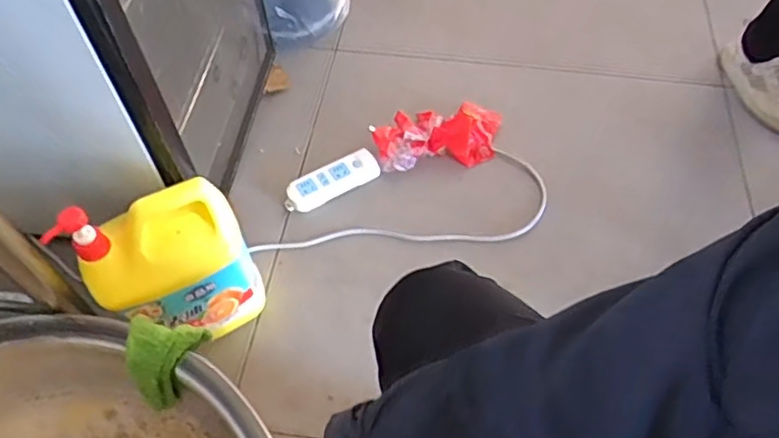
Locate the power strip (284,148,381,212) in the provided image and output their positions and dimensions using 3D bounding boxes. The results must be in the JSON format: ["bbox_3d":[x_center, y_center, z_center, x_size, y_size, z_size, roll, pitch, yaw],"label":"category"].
[{"bbox_3d":[-0.099,-0.067,1.081,0.169,0.029,0.058,-25,58,-15],"label":"power strip"}]

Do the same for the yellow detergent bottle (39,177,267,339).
[{"bbox_3d":[-0.283,0.067,0.824,0.194,0.249,0.099,-17,56,-9],"label":"yellow detergent bottle"}]

